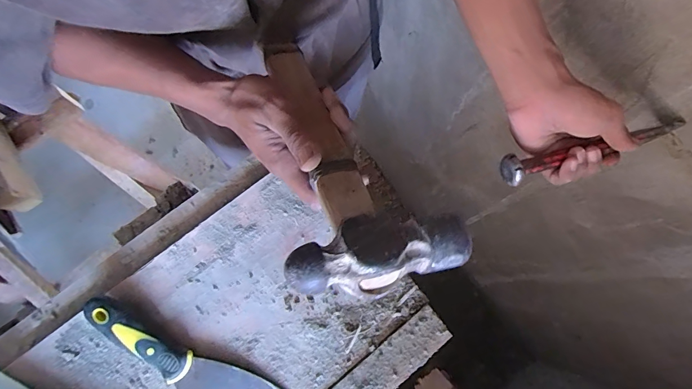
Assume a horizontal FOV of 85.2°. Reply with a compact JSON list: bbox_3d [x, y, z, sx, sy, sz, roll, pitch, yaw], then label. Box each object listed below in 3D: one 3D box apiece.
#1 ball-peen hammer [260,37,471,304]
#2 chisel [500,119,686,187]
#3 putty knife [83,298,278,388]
[{"bbox_3d":[-0.013,-0.041,0.272,0.098,0.037,0.232,-20,55,-5],"label":"ball-peen hammer"},{"bbox_3d":[0.246,-0.048,0.370,0.204,0.026,0.027,-15,76,-13],"label":"chisel"},{"bbox_3d":[-0.151,0.158,0.340,0.191,0.031,0.067,36,79,8],"label":"putty knife"}]

